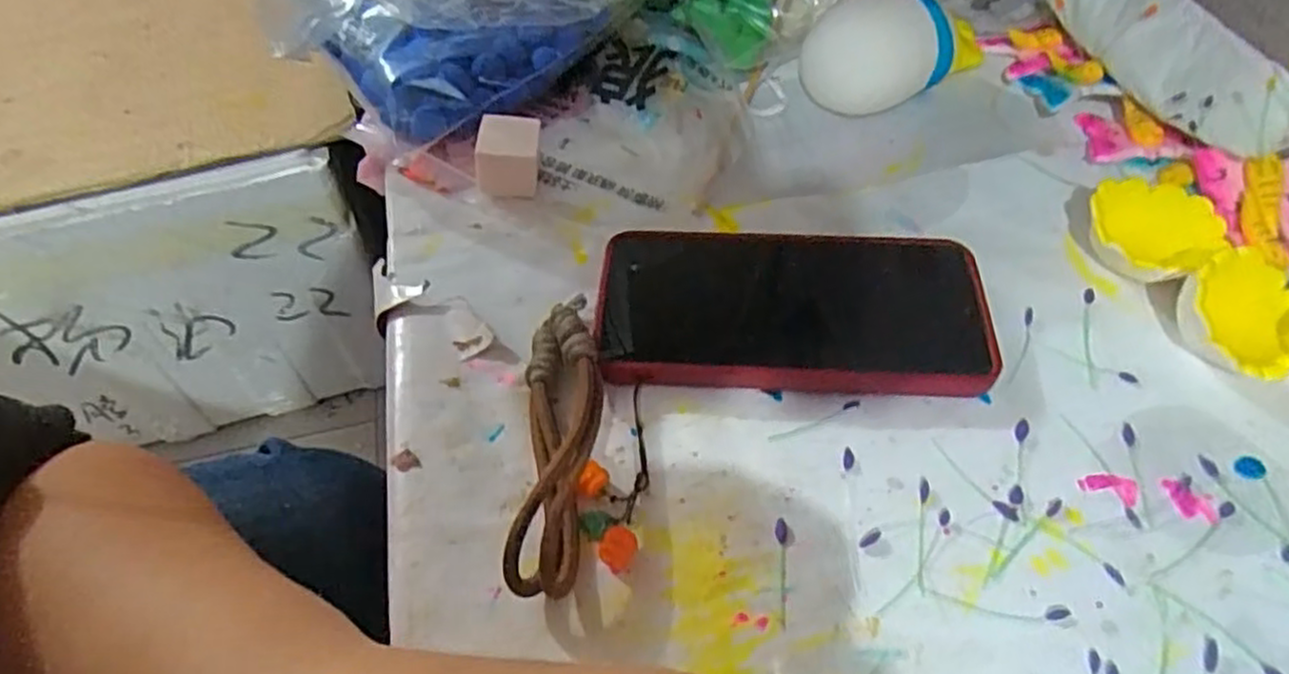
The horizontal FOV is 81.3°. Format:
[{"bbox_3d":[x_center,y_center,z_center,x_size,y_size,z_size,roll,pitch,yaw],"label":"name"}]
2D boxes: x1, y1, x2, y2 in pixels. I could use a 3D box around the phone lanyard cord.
[{"bbox_3d":[-0.024,0.035,0.286,0.045,0.029,0.134,-4,50,-1],"label":"phone lanyard cord"}]

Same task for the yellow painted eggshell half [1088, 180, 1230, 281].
[{"bbox_3d":[0.230,-0.045,0.343,0.053,0.028,0.051,34,58,27],"label":"yellow painted eggshell half"}]

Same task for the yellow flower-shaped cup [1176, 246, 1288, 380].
[{"bbox_3d":[0.245,-0.007,0.309,0.052,0.018,0.048,3,77,-12],"label":"yellow flower-shaped cup"}]

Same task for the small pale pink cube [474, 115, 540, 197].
[{"bbox_3d":[-0.071,-0.096,0.397,0.032,0.032,0.038,-2,50,0],"label":"small pale pink cube"}]

